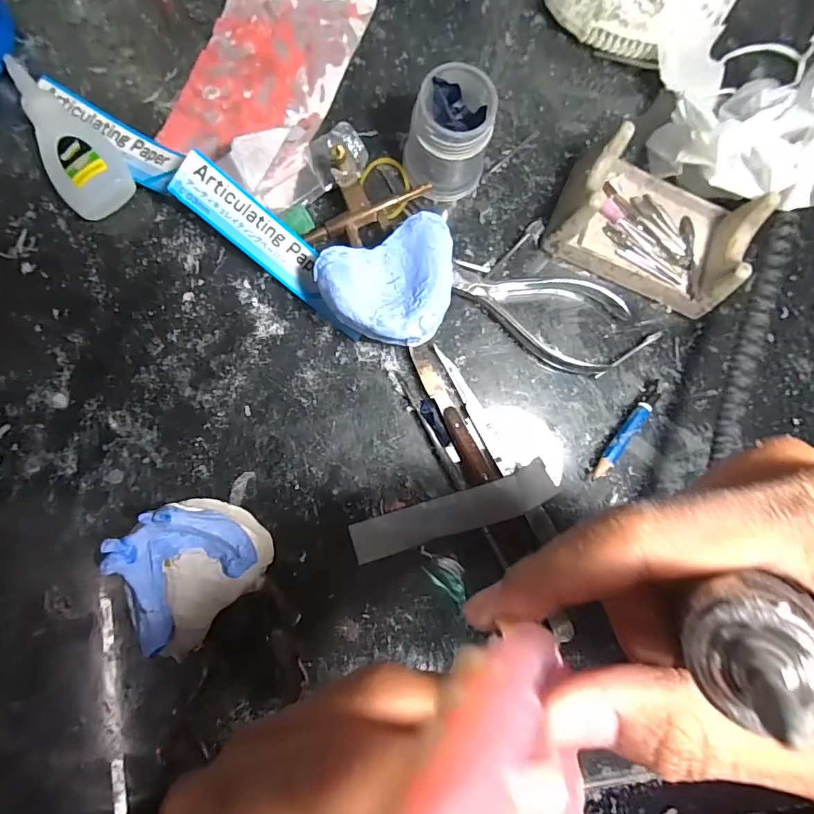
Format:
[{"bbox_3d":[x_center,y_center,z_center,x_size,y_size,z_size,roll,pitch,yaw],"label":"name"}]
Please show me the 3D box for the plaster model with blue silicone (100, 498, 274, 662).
[{"bbox_3d":[-0.104,0.077,0.225,0.058,0.029,0.067,45,84,0],"label":"plaster model with blue silicone"}]

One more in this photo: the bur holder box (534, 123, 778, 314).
[{"bbox_3d":[0.133,-0.100,0.253,0.094,0.044,0.064,26,84,-2],"label":"bur holder box"}]

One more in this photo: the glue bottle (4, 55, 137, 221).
[{"bbox_3d":[-0.176,-0.137,0.242,0.034,0.019,0.084,-40,89,-6],"label":"glue bottle"}]

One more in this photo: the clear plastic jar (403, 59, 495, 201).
[{"bbox_3d":[0.023,-0.138,0.244,0.041,0.052,0.041,0,86,-4],"label":"clear plastic jar"}]

